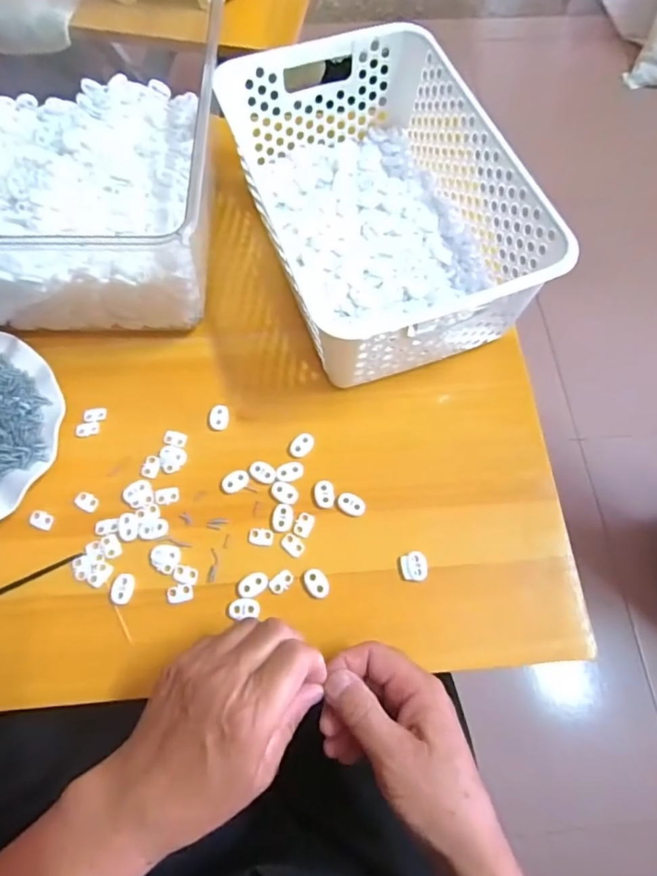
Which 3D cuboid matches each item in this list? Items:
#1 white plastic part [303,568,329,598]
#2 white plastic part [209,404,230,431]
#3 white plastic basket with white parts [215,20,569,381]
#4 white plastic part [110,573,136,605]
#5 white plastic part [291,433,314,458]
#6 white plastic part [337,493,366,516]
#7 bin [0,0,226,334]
[{"bbox_3d":[-0.009,0.110,0.399,0.016,0.004,0.022,-33,72,-13],"label":"white plastic part"},{"bbox_3d":[-0.094,-0.018,0.454,0.016,0.004,0.023,3,67,1],"label":"white plastic part"},{"bbox_3d":[0.041,-0.209,0.475,0.198,0.108,0.306,-19,69,-8],"label":"white plastic basket with white parts"},{"bbox_3d":[-0.156,0.114,0.398,0.017,0.004,0.022,11,68,4],"label":"white plastic part"},{"bbox_3d":[-0.022,0.005,0.444,0.016,0.004,0.023,32,71,12],"label":"white plastic part"},{"bbox_3d":[0.019,0.053,0.424,0.023,0.004,0.016,30,70,11],"label":"white plastic part"},{"bbox_3d":[-0.244,-0.257,0.467,0.297,0.122,0.305,-1,67,-1],"label":"bin"}]

